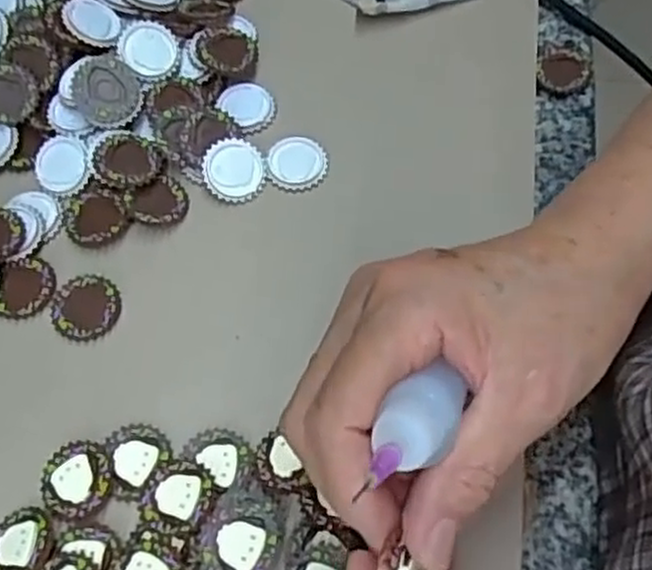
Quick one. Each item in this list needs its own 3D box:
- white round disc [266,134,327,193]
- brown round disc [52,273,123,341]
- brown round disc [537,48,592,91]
[{"bbox_3d":[-0.013,-0.055,0.348,0.027,0.005,0.028,0,65,0],"label":"white round disc"},{"bbox_3d":[-0.101,0.009,0.321,0.029,0.004,0.029,0,65,0],"label":"brown round disc"},{"bbox_3d":[0.117,-0.107,0.374,0.025,0.006,0.031,16,66,8],"label":"brown round disc"}]

